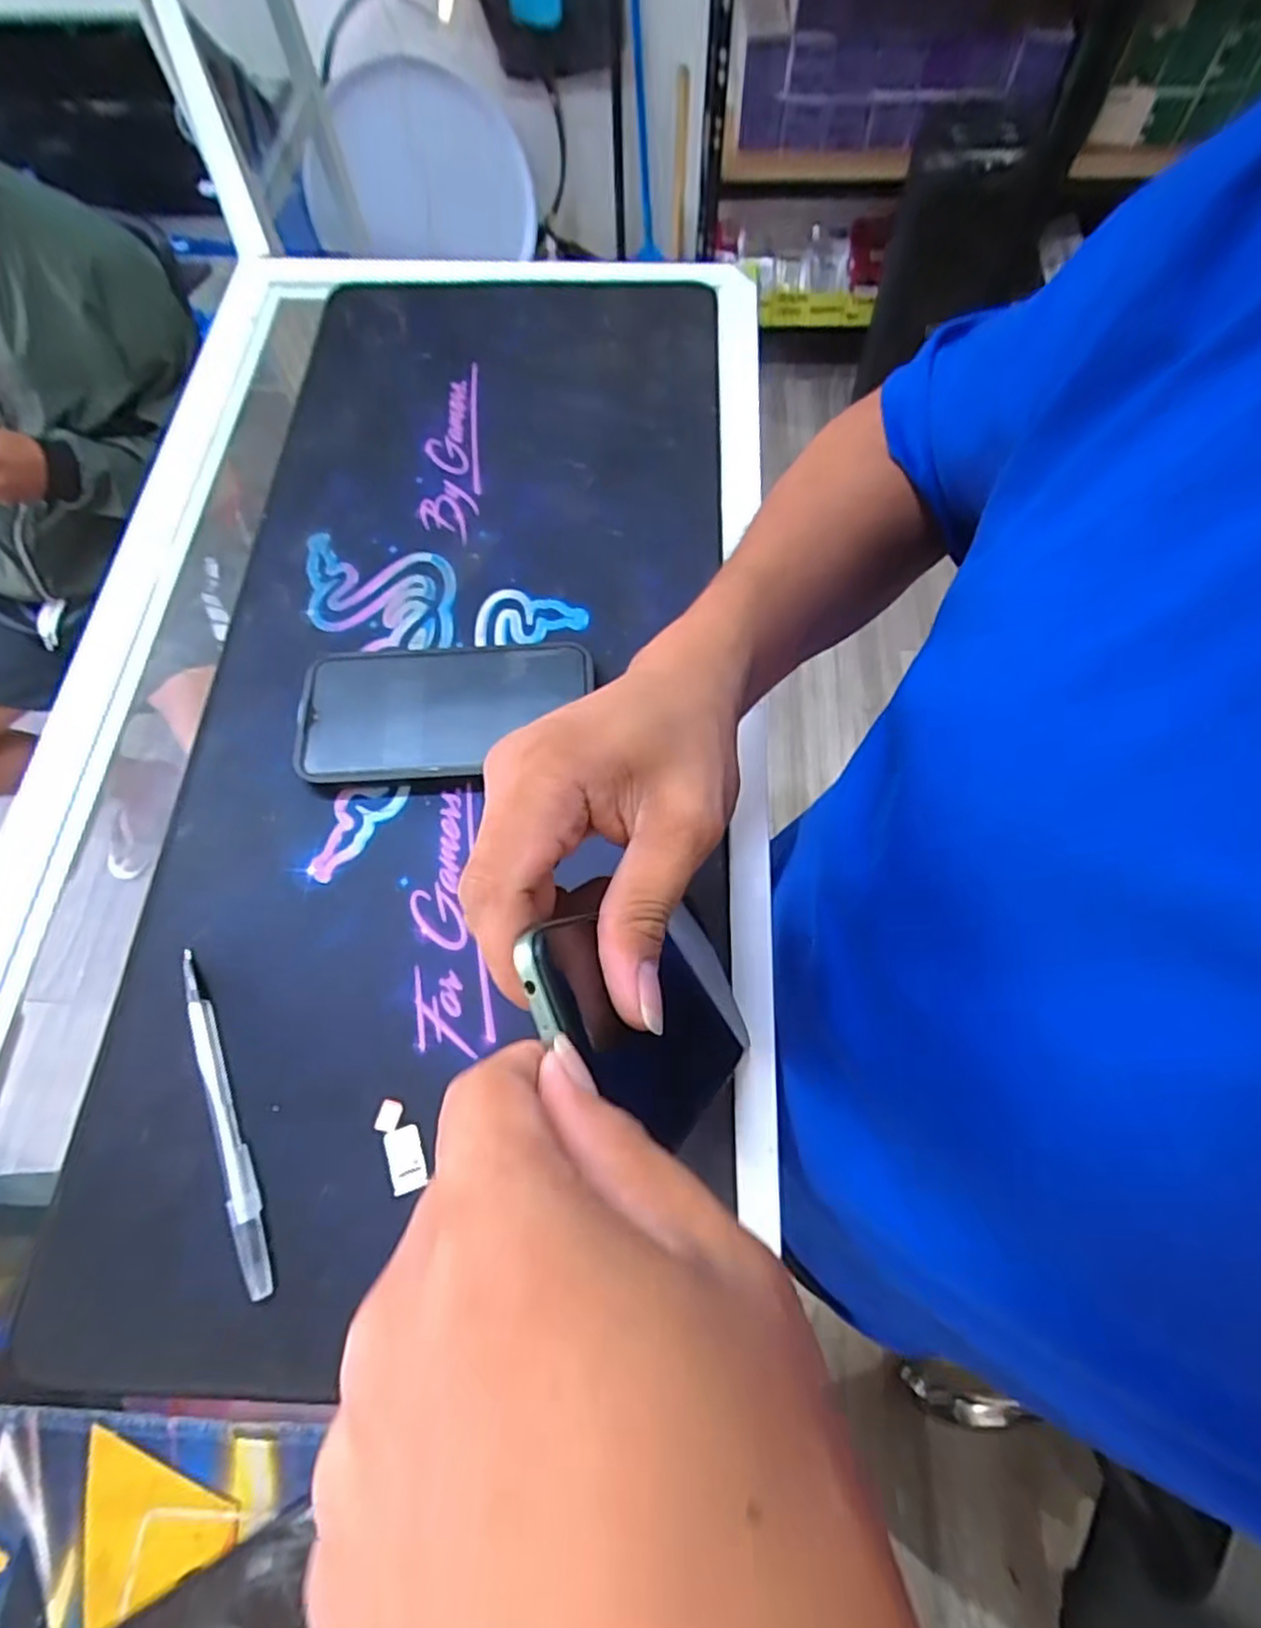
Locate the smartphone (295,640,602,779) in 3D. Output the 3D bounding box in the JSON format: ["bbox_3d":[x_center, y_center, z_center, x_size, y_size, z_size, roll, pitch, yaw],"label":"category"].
[{"bbox_3d":[-0.102,-0.057,0.401,0.158,0.014,0.080,-3,67,0],"label":"smartphone"}]

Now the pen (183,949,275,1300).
[{"bbox_3d":[-0.182,0.132,0.320,0.012,0.005,0.152,-24,69,-9],"label":"pen"}]

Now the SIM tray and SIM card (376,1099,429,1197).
[{"bbox_3d":[-0.101,0.145,0.316,0.016,0.004,0.038,-23,68,-9],"label":"SIM tray and SIM card"}]

